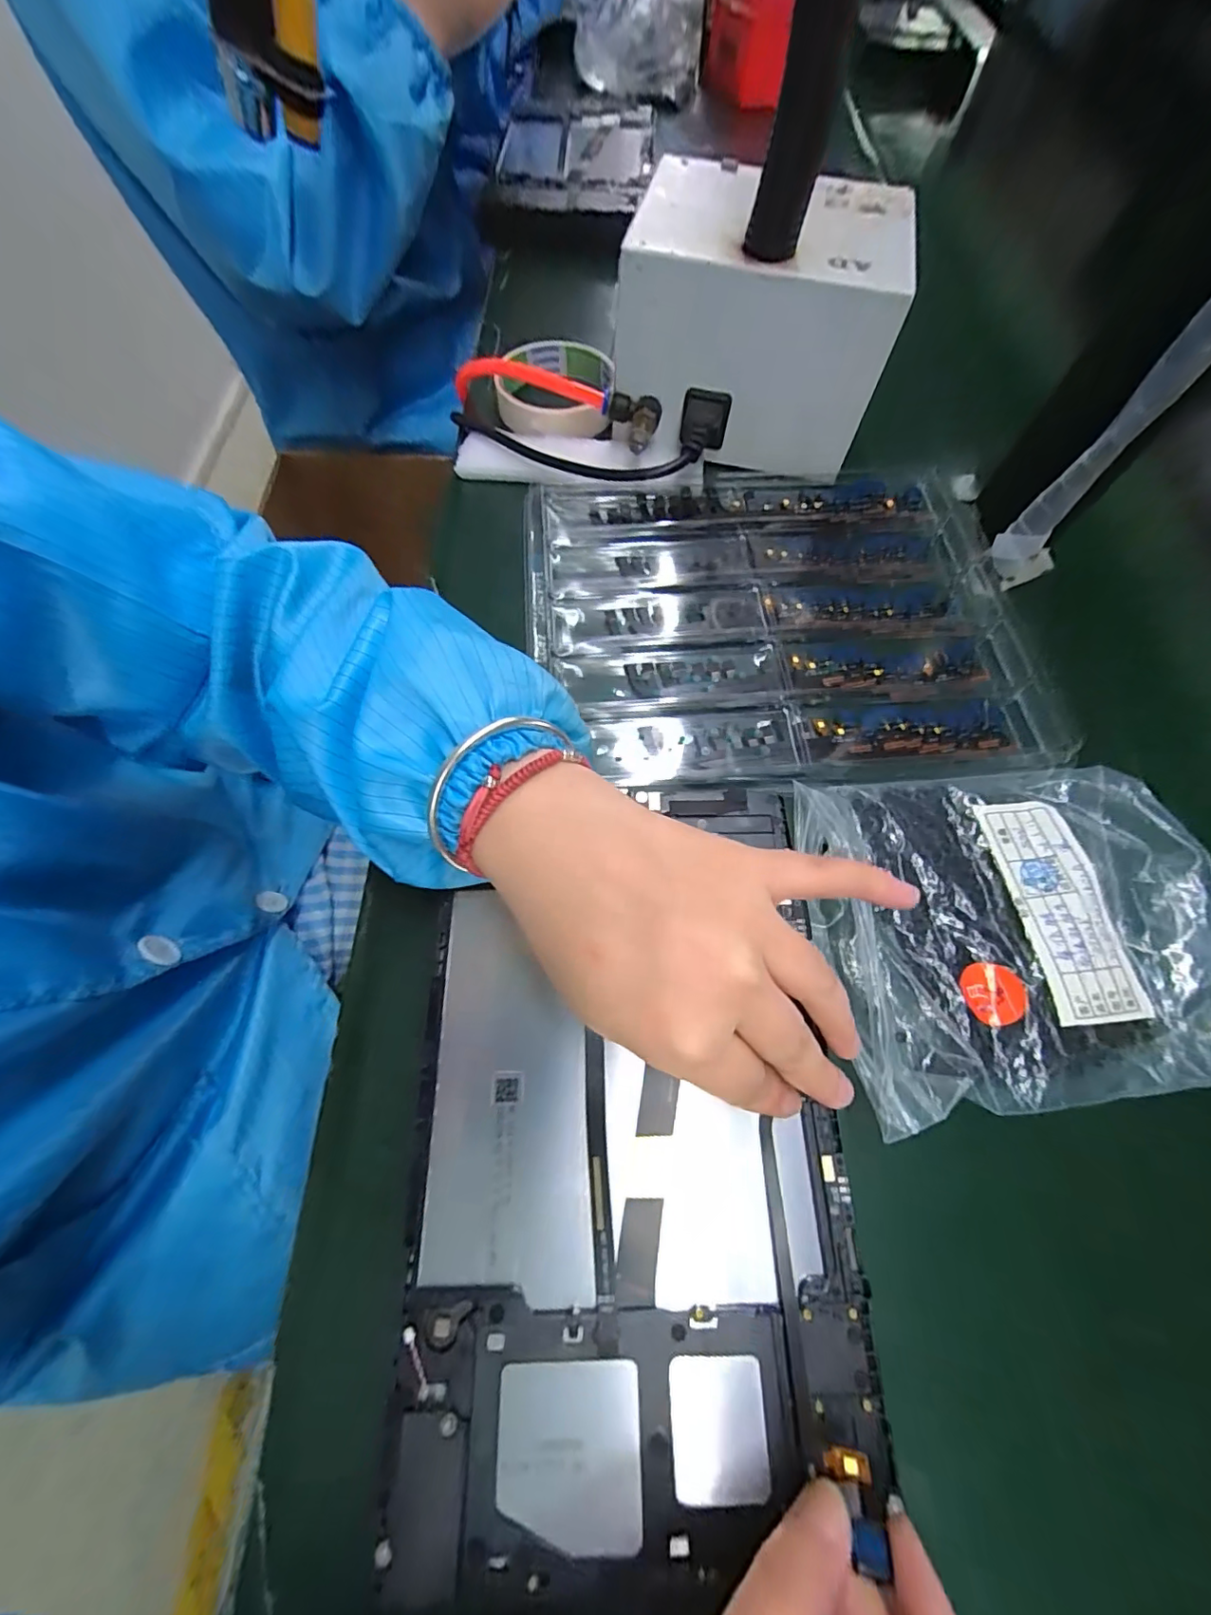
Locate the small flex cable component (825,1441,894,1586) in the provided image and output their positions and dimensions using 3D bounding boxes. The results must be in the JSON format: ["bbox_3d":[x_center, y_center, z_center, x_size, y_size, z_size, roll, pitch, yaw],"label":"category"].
[{"bbox_3d":[0.068,0.188,0.144,0.011,0.005,0.022,-4,43,-1],"label":"small flex cable component"}]

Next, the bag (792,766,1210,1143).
[{"bbox_3d":[0.174,0.047,0.230,0.162,0.023,0.140,-4,68,-5],"label":"bag"}]

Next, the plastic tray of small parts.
[{"bbox_3d":[0.097,-0.113,0.312,0.276,0.019,0.218,-3,68,-5],"label":"plastic tray of small parts"}]

